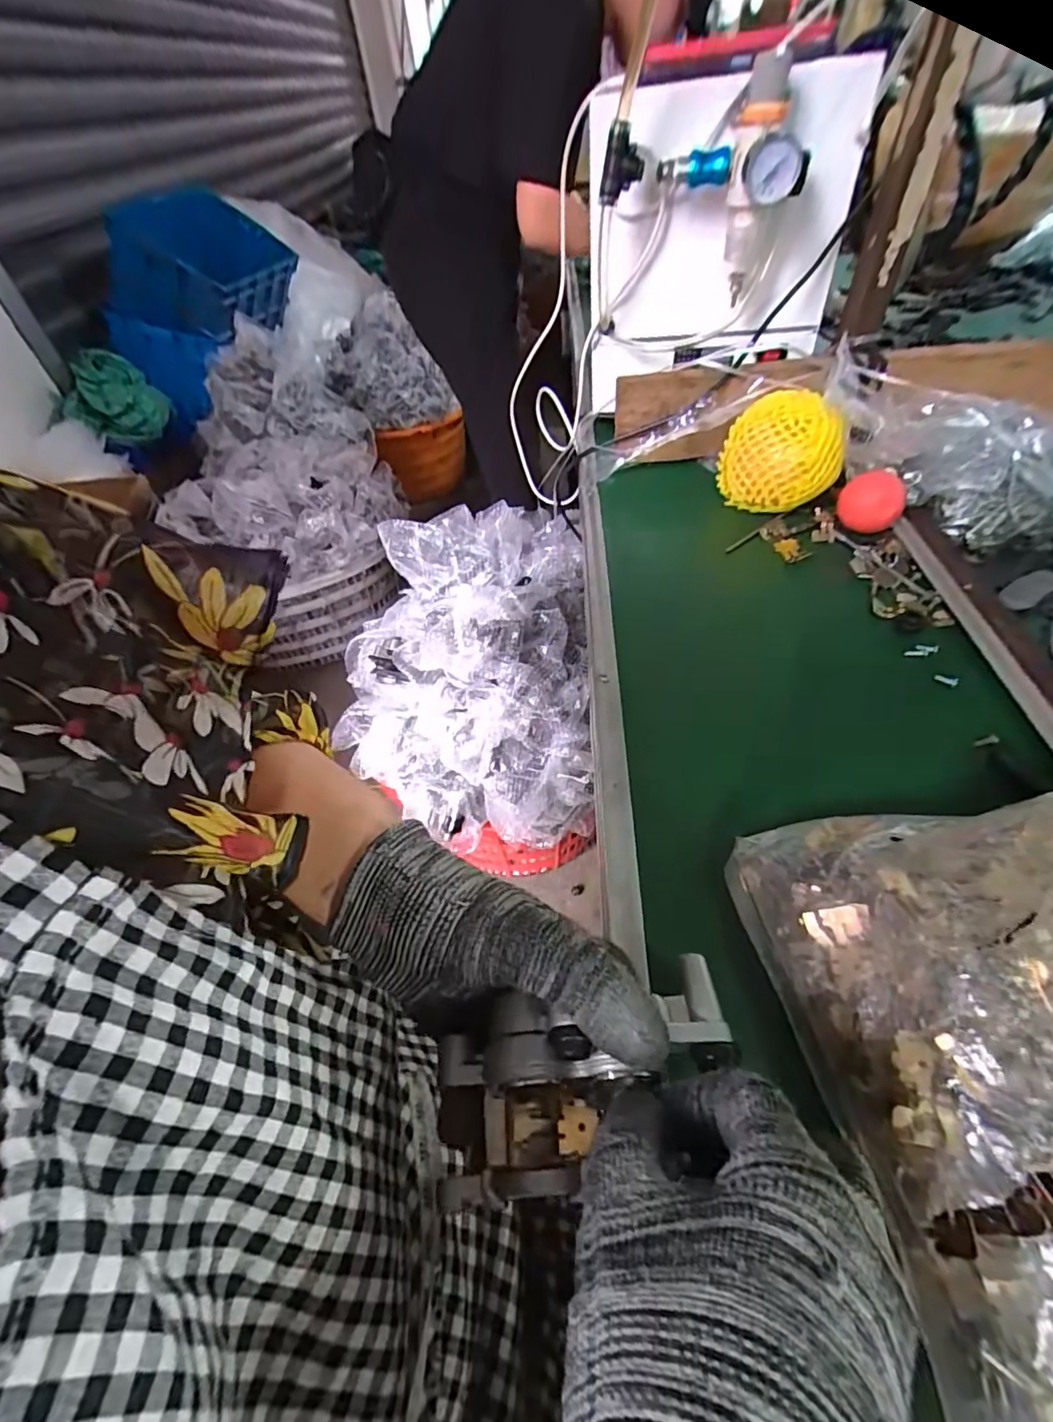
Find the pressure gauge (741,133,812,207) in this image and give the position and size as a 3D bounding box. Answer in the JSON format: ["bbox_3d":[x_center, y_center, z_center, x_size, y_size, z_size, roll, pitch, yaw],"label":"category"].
[{"bbox_3d":[0.200,-0.434,0.441,0.050,0.039,0.028,11,52,15],"label":"pressure gauge"}]

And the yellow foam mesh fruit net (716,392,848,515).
[{"bbox_3d":[0.225,-0.228,0.498,0.082,0.088,0.082,-12,50,-4],"label":"yellow foam mesh fruit net"}]

